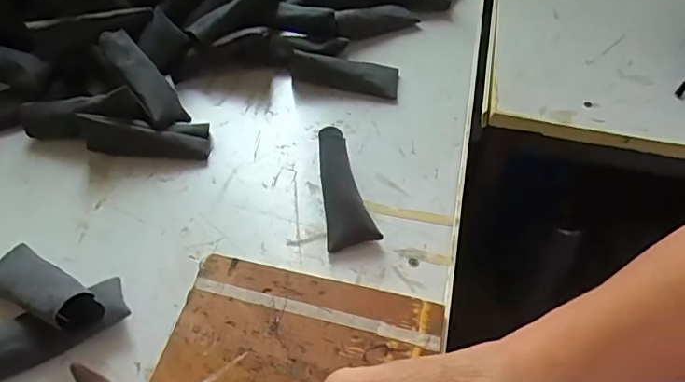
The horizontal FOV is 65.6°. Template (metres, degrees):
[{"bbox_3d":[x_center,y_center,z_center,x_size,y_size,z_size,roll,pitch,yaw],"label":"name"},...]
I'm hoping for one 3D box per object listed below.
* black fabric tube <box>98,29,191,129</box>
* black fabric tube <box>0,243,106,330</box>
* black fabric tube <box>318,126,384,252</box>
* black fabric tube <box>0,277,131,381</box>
[{"bbox_3d":[-0.179,-0.101,0.473,0.035,0.023,0.104,-35,85,-26],"label":"black fabric tube"},{"bbox_3d":[-0.210,0.066,0.365,0.106,0.025,0.039,15,51,31],"label":"black fabric tube"},{"bbox_3d":[0.000,-0.005,0.430,0.039,0.012,0.104,-9,69,-9],"label":"black fabric tube"},{"bbox_3d":[-0.199,0.094,0.356,0.102,0.025,0.039,-26,57,-21],"label":"black fabric tube"}]

